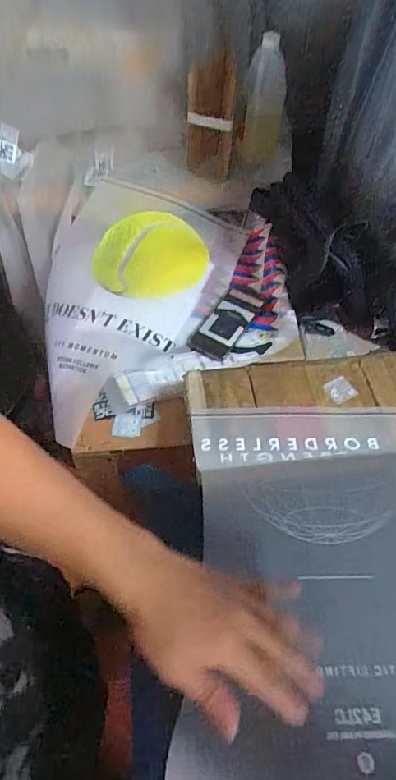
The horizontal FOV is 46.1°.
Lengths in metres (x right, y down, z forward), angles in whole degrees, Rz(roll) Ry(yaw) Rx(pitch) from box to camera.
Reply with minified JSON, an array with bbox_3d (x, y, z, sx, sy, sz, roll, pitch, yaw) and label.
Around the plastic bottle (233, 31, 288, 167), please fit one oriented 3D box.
[{"bbox_3d":[0.121,-0.537,0.893,0.082,0.239,0.076,12,81,5],"label":"plastic bottle"}]

